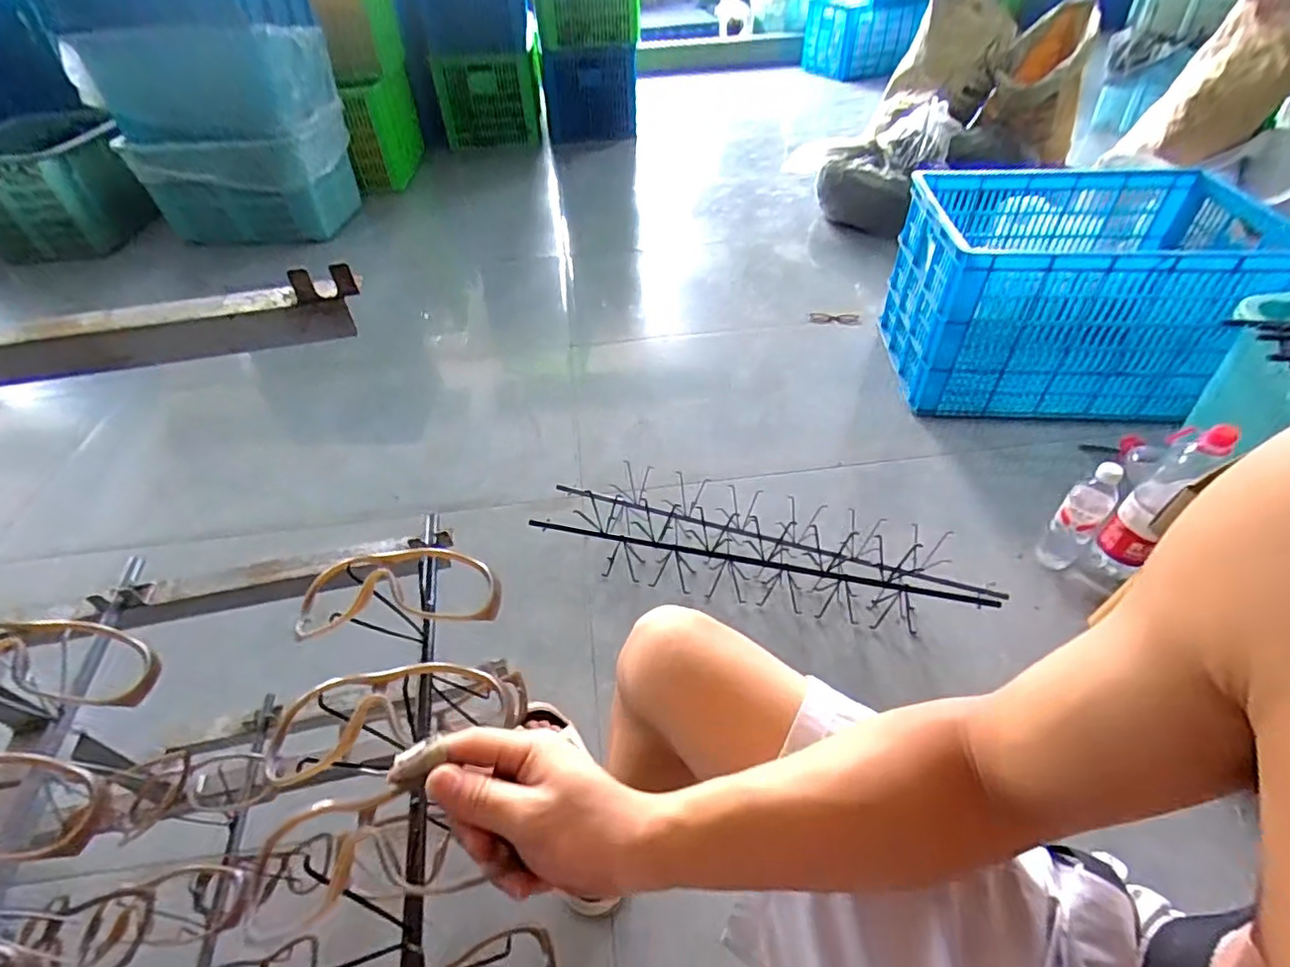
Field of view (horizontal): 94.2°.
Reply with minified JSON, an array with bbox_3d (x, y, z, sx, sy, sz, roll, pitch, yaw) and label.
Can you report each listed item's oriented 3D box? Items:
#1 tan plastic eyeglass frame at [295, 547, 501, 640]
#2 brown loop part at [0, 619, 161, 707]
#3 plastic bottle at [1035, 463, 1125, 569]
[{"bbox_3d":[-0.162,0.071,0.401,0.121,0.036,0.061,-10,45,-7],"label":"tan plastic eyeglass frame"},{"bbox_3d":[-0.383,0.109,0.370,0.137,0.041,0.049,6,43,-11],"label":"brown loop part"},{"bbox_3d":[0.693,0.054,0.957,0.061,0.188,0.061,-34,52,-28],"label":"plastic bottle"}]

